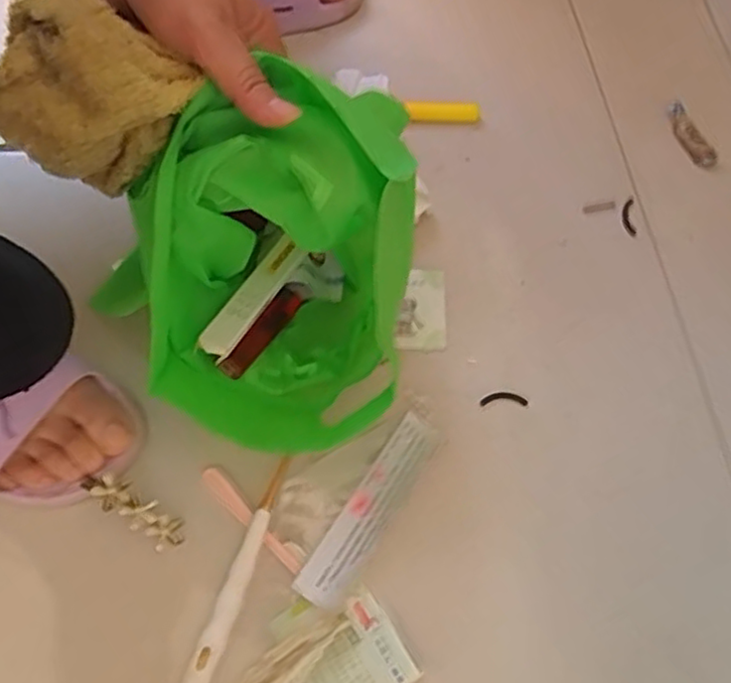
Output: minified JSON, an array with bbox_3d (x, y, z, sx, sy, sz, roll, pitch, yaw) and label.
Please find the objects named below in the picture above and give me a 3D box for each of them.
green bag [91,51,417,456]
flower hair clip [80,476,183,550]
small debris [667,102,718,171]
[{"bbox_3d":[-0.047,-0.024,0.376,0.123,0.170,0.138,8,66,0],"label":"green bag"},{"bbox_3d":[-0.135,0.099,0.407,0.065,0.010,0.020,39,67,-13],"label":"flower hair clip"},{"bbox_3d":[0.250,-0.159,0.535,0.011,0.014,0.059,-20,69,-12],"label":"small debris"}]

